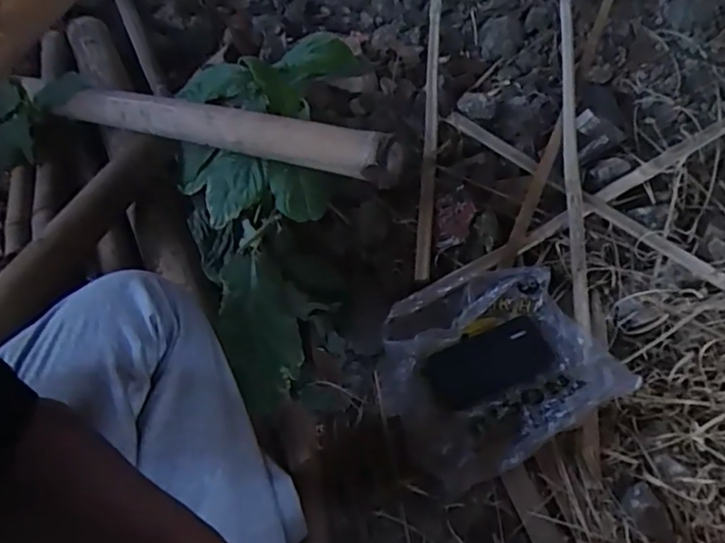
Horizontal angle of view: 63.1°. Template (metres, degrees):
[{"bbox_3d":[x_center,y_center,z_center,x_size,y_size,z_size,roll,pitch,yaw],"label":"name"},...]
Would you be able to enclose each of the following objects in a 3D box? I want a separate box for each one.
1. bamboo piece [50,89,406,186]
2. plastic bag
[{"bbox_3d":[-0.203,-0.188,0.770,0.561,0.057,0.049,16,58,28],"label":"bamboo piece"},{"bbox_3d":[0.168,0.118,0.777,0.293,0.057,0.244,-27,60,-14],"label":"plastic bag"}]

